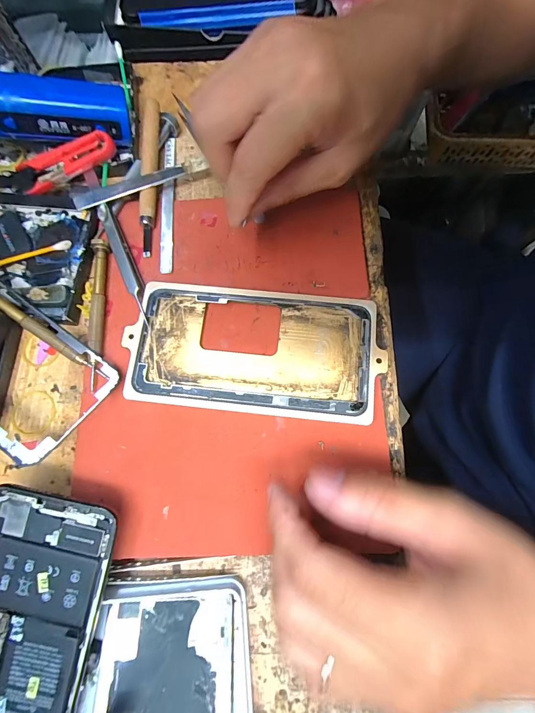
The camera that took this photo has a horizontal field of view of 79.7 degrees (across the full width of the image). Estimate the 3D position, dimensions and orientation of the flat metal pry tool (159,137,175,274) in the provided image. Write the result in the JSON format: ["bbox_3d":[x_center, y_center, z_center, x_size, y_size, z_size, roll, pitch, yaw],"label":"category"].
[{"bbox_3d":[-0.079,-0.123,0.254,0.009,0.004,0.125,-3,76,-1],"label":"flat metal pry tool"}]

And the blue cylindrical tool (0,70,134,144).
[{"bbox_3d":[-0.170,-0.179,0.231,0.129,0.031,0.031,-11,75,-20],"label":"blue cylindrical tool"}]

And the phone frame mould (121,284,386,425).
[{"bbox_3d":[-0.010,-0.005,0.219,0.166,0.011,0.085,5,76,1],"label":"phone frame mould"}]

